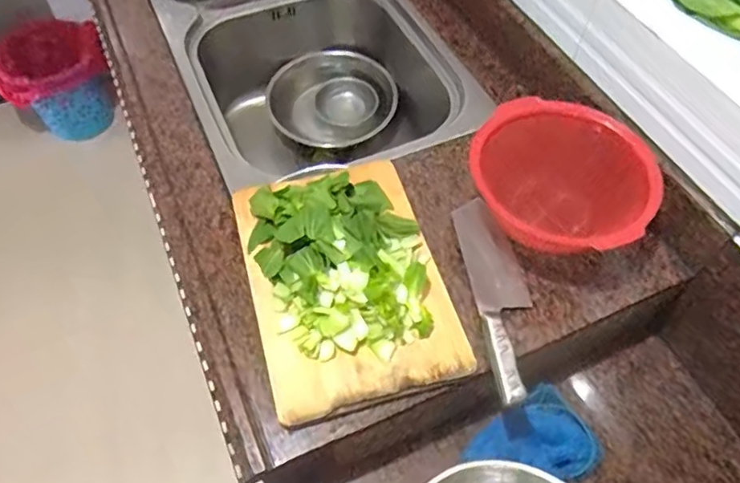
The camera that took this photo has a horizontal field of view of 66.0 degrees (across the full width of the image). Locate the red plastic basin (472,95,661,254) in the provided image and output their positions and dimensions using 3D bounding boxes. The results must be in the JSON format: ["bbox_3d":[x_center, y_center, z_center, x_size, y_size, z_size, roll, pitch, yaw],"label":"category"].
[{"bbox_3d":[0.246,-0.073,0.709,0.169,0.118,0.209,-33,63,-20],"label":"red plastic basin"}]

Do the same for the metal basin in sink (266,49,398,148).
[{"bbox_3d":[-0.068,-0.258,1.046,0.222,0.078,0.178,-15,58,-10],"label":"metal basin in sink"}]

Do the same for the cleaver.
[{"bbox_3d":[0.155,0.058,0.668,0.068,0.025,0.261,-6,57,-4],"label":"cleaver"}]

